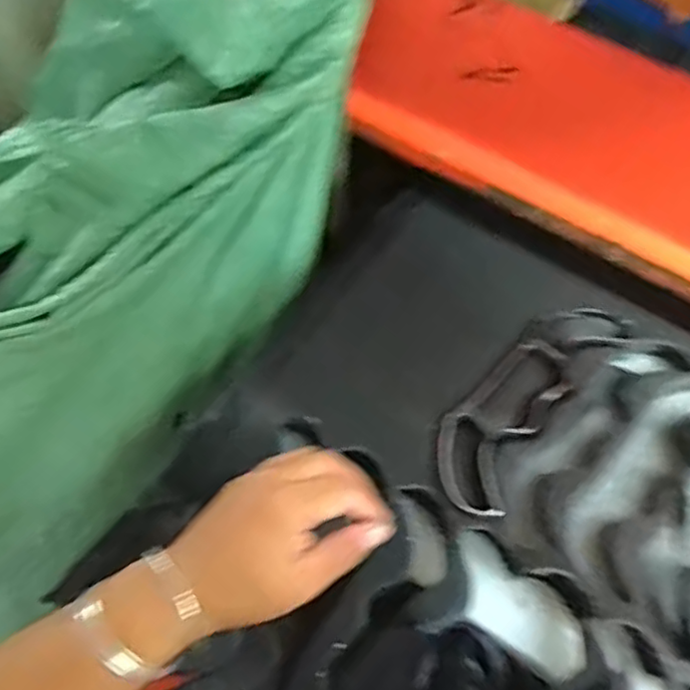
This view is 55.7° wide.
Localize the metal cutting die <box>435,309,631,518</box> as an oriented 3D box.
[{"bbox_3d":[0.152,0.037,0.541,0.075,0.023,0.239,35,64,18],"label":"metal cutting die"}]

